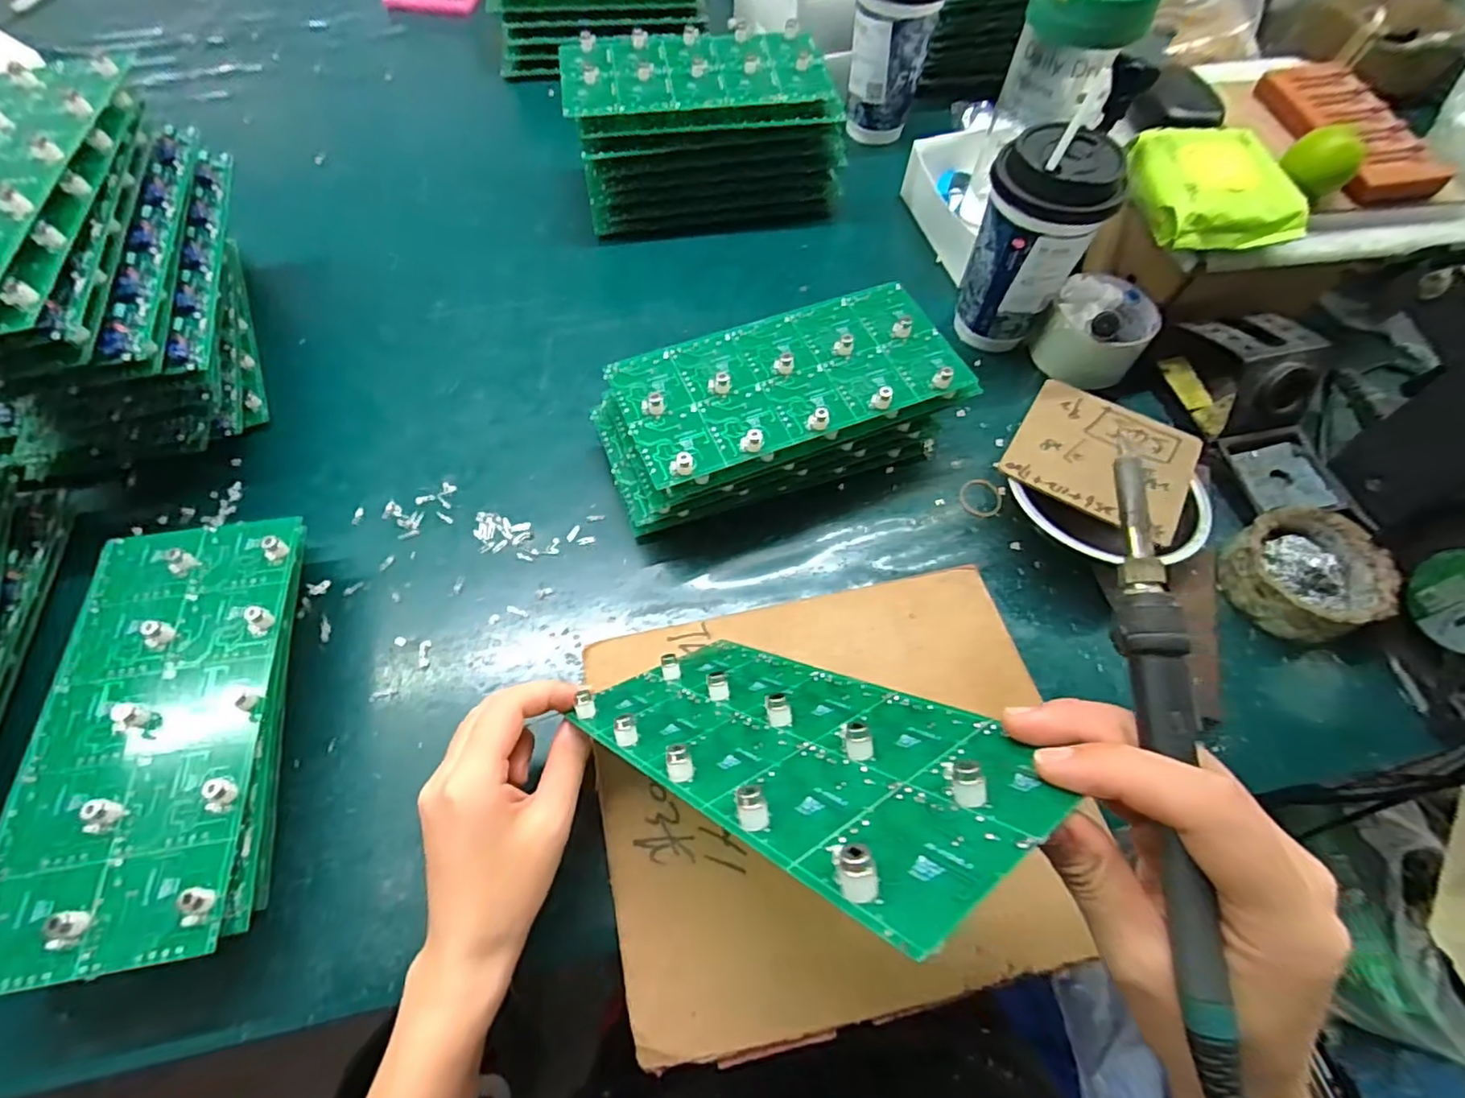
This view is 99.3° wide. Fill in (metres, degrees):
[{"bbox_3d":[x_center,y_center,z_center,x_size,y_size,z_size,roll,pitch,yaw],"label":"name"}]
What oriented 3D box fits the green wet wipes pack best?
[{"bbox_3d":[0.343,-0.262,0.449,0.091,0.027,0.115,-5,60,-4],"label":"green wet wipes pack"}]

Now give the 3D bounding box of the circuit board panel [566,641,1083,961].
[{"bbox_3d":[0.020,0.072,0.256,0.103,0.214,0.011,-17,101,-34],"label":"circuit board panel"}]

